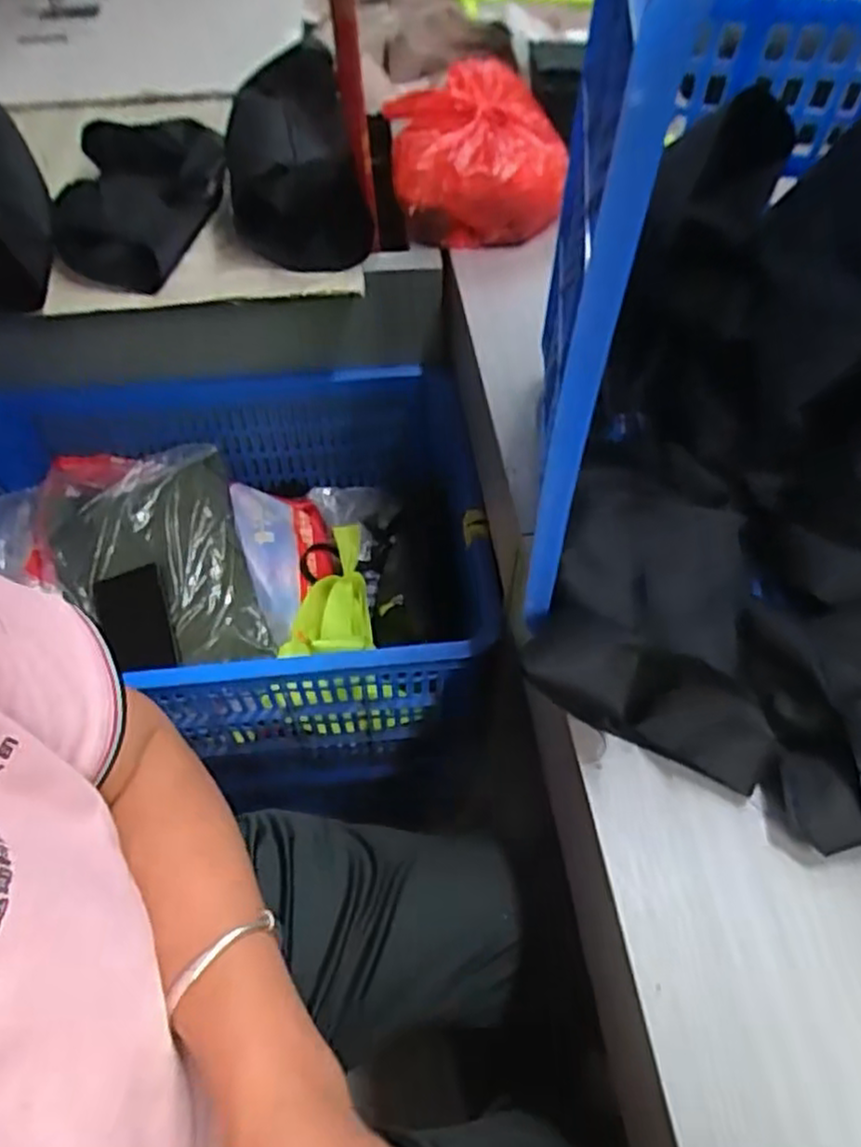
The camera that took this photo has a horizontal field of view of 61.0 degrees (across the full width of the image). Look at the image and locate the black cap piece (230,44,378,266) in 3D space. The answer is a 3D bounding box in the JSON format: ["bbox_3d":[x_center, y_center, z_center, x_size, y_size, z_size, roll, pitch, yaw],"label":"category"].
[{"bbox_3d":[-0.150,-0.439,0.783,0.135,0.169,0.204,-12,56,-8],"label":"black cap piece"}]

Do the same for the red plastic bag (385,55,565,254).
[{"bbox_3d":[0.049,-0.496,0.855,0.191,0.109,0.236,-4,55,-2],"label":"red plastic bag"}]

